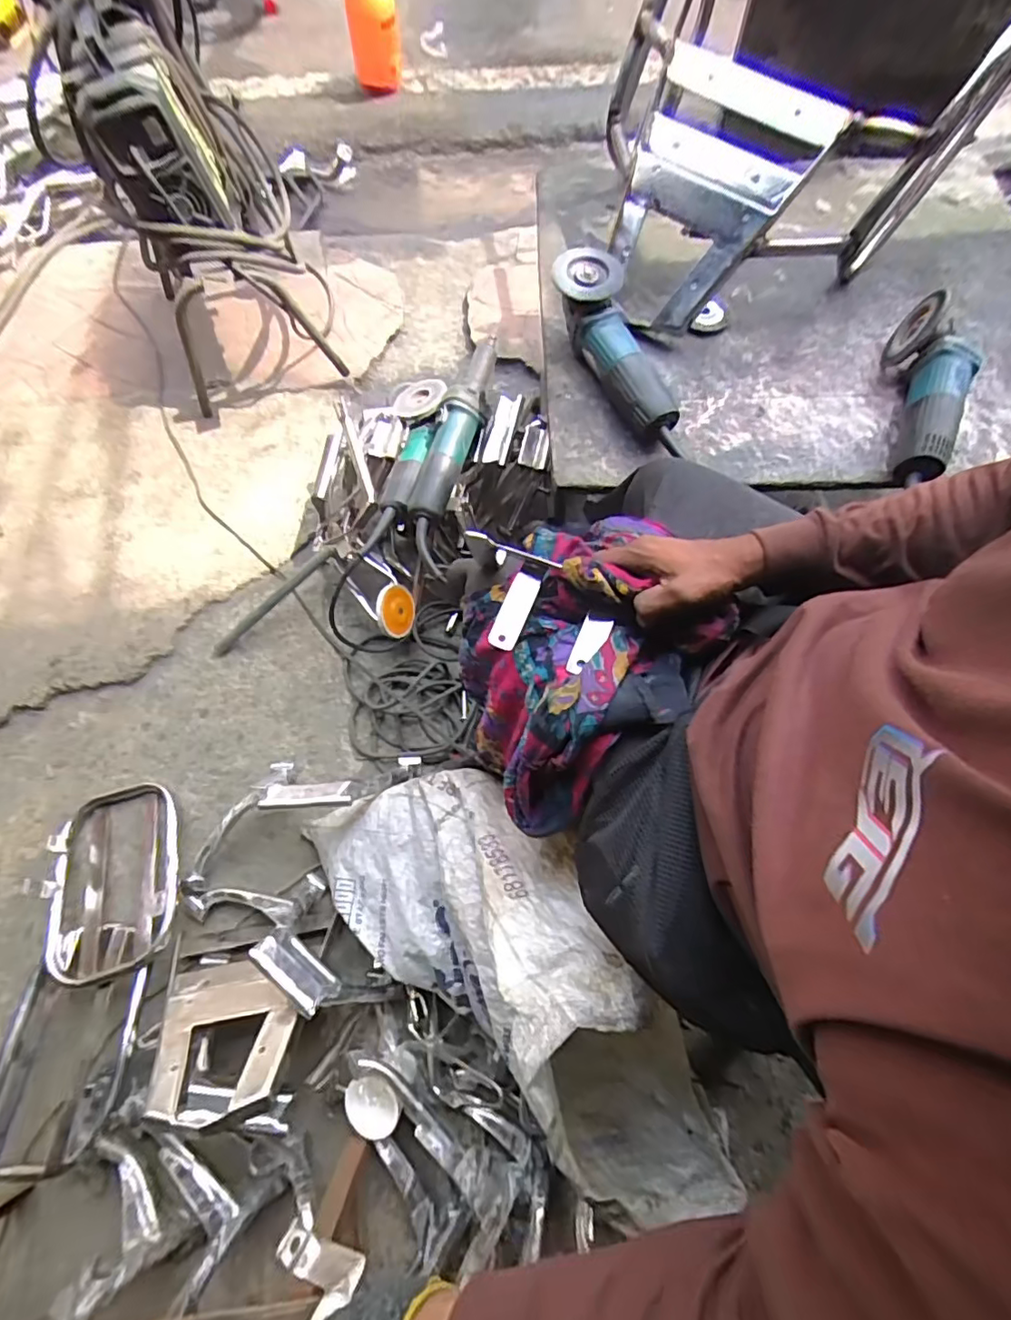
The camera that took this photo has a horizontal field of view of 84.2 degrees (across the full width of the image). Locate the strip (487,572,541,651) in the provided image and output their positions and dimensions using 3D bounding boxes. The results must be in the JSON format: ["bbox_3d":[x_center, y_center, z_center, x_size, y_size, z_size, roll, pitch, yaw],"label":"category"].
[{"bbox_3d":[0.009,-0.046,0.530,0.026,0.006,0.076,23,76,4],"label":"strip"}]

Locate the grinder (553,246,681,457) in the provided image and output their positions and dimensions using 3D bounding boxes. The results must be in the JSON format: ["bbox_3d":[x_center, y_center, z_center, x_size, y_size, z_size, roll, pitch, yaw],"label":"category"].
[{"bbox_3d":[0.159,-0.407,0.734,0.094,0.076,0.305,-24,74,-8],"label":"grinder"}]

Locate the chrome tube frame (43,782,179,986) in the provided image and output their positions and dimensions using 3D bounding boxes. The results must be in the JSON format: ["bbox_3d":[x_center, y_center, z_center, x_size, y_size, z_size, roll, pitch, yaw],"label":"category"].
[{"bbox_3d":[-0.626,0.343,0.887,0.190,0.099,0.285,-19,73,-5],"label":"chrome tube frame"}]

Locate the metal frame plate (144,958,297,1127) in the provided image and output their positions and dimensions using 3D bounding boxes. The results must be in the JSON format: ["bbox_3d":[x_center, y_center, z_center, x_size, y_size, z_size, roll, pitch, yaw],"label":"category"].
[{"bbox_3d":[-0.376,0.494,0.742,0.188,0.210,0.035,-5,109,-5],"label":"metal frame plate"}]

